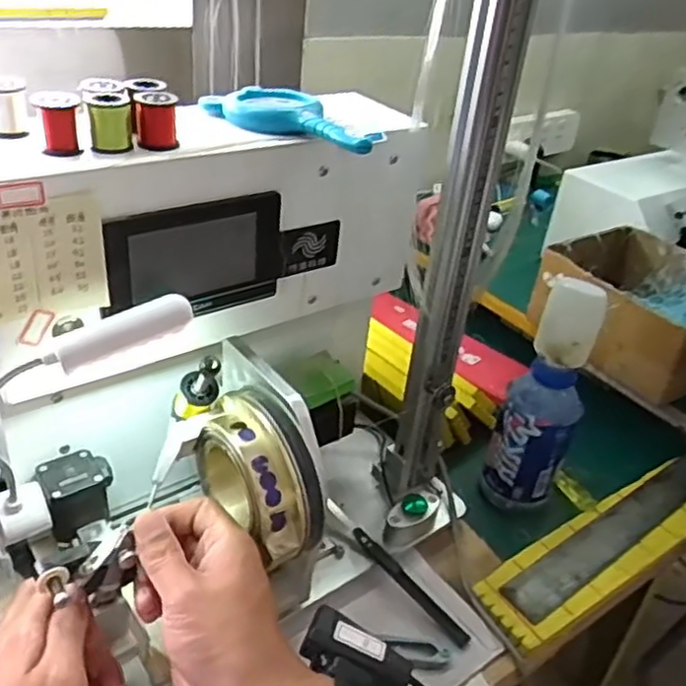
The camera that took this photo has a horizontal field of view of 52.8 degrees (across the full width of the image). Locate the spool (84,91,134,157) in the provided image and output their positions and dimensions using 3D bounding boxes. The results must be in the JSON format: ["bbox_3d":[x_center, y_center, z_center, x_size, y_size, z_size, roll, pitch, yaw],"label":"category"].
[{"bbox_3d":[-0.148,-0.141,0.437,0.026,0.035,0.025,-7,36,-21],"label":"spool"}]

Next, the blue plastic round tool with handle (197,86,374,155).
[{"bbox_3d":[-0.031,-0.166,0.510,0.143,0.017,0.061,25,37,25],"label":"blue plastic round tool with handle"}]

